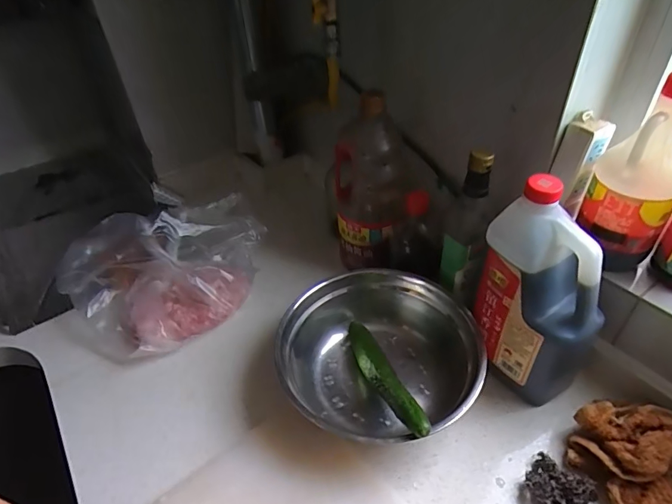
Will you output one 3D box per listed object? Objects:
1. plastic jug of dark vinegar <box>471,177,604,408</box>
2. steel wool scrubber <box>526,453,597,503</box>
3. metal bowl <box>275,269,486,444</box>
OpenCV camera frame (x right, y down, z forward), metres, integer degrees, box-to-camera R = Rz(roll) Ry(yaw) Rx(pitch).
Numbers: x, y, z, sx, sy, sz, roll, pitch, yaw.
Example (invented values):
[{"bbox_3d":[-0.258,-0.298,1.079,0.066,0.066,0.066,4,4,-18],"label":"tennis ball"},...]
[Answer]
[{"bbox_3d":[0.245,0.056,0.521,0.099,0.270,0.135,-19,43,-17],"label":"plastic jug of dark vinegar"},{"bbox_3d":[0.236,0.262,0.462,0.063,0.035,0.070,31,51,33],"label":"steel wool scrubber"},{"bbox_3d":[0.055,0.125,0.573,0.244,0.099,0.233,-2,41,2],"label":"metal bowl"}]

